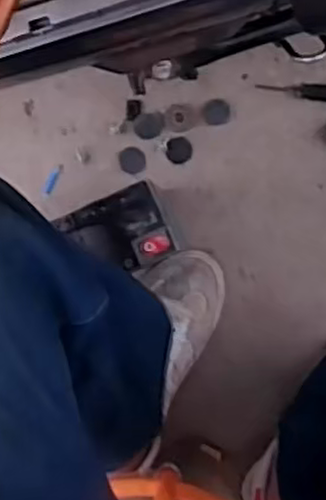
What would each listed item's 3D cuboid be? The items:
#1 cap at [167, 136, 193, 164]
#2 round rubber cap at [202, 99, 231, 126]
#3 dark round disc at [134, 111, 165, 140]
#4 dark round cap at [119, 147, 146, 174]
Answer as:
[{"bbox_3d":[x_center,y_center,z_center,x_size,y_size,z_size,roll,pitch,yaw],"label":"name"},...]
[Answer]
[{"bbox_3d":[0.018,-0.113,0.791,0.030,0.004,0.030,0,89,6],"label":"cap"},{"bbox_3d":[0.060,-0.154,0.779,0.030,0.004,0.028,0,89,6],"label":"round rubber cap"},{"bbox_3d":[-0.016,-0.143,0.795,0.034,0.004,0.031,0,89,6],"label":"dark round disc"},{"bbox_3d":[-0.035,-0.102,0.795,0.031,0.004,0.029,0,89,6],"label":"dark round cap"}]

